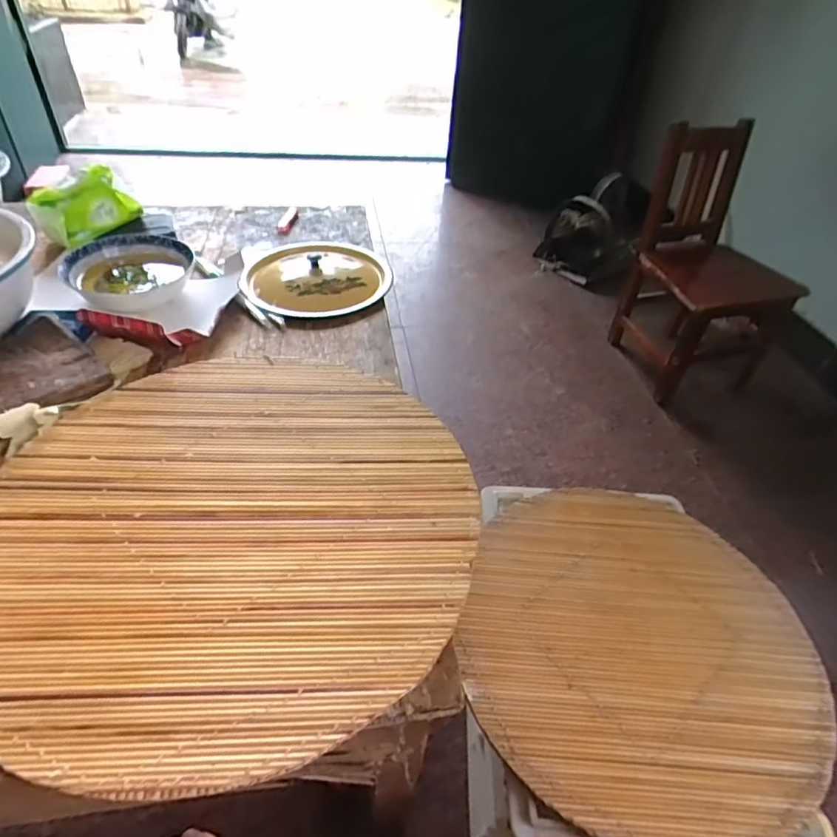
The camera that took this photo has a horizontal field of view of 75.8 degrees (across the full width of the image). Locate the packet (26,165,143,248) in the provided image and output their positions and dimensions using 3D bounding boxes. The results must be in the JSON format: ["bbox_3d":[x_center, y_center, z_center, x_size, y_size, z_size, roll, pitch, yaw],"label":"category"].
[{"bbox_3d":[-0.526,-0.337,0.852,0.139,0.082,0.076,-31,54,-33],"label":"packet"}]

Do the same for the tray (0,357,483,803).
[{"bbox_3d":[-0.172,0.087,0.501,0.431,0.012,0.437,1,43,-1],"label":"tray"}]

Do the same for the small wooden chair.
[{"bbox_3d":[0.668,-0.344,1.234,0.289,0.496,0.428,1,43,-5],"label":"small wooden chair"}]

